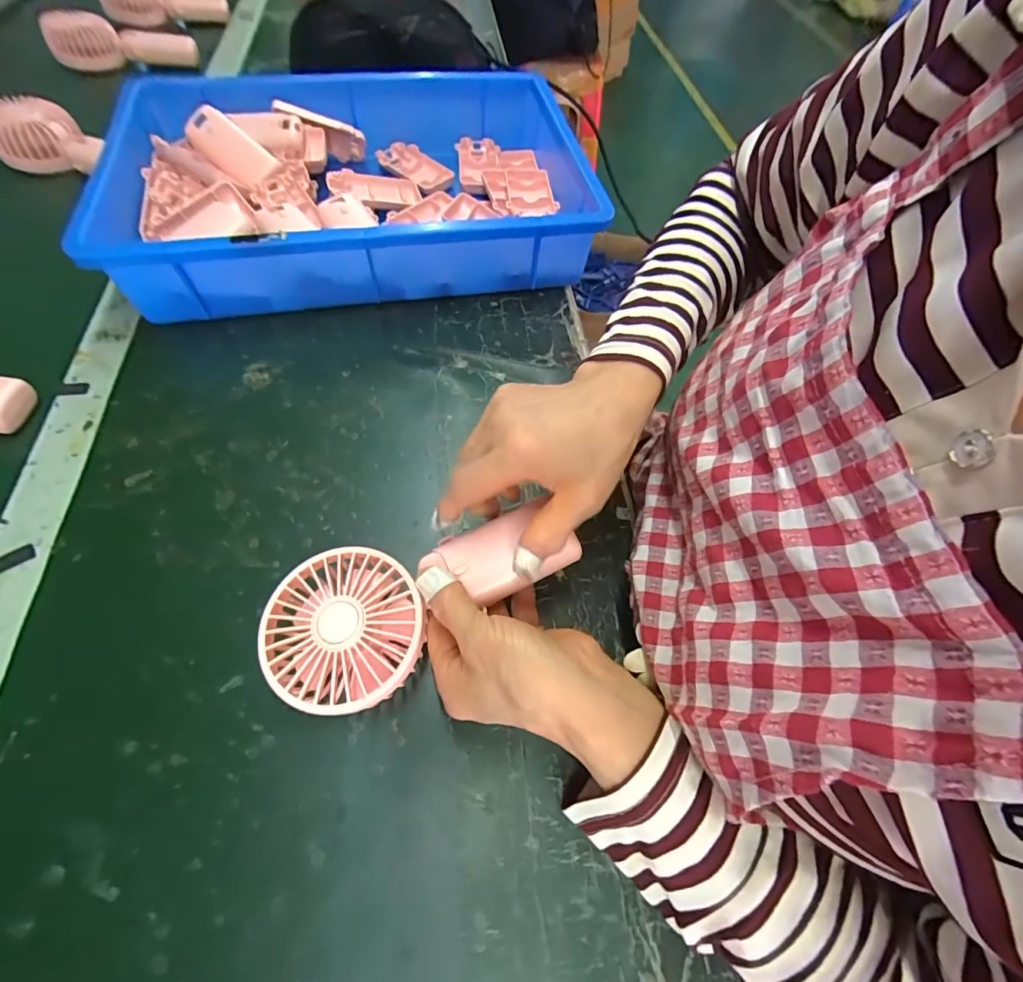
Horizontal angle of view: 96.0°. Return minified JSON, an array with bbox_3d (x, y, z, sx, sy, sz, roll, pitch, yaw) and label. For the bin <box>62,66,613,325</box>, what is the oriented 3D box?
[{"bbox_3d":[-0.150,-0.319,0.476,0.433,0.081,0.311,-9,62,-9],"label":"bin"}]

